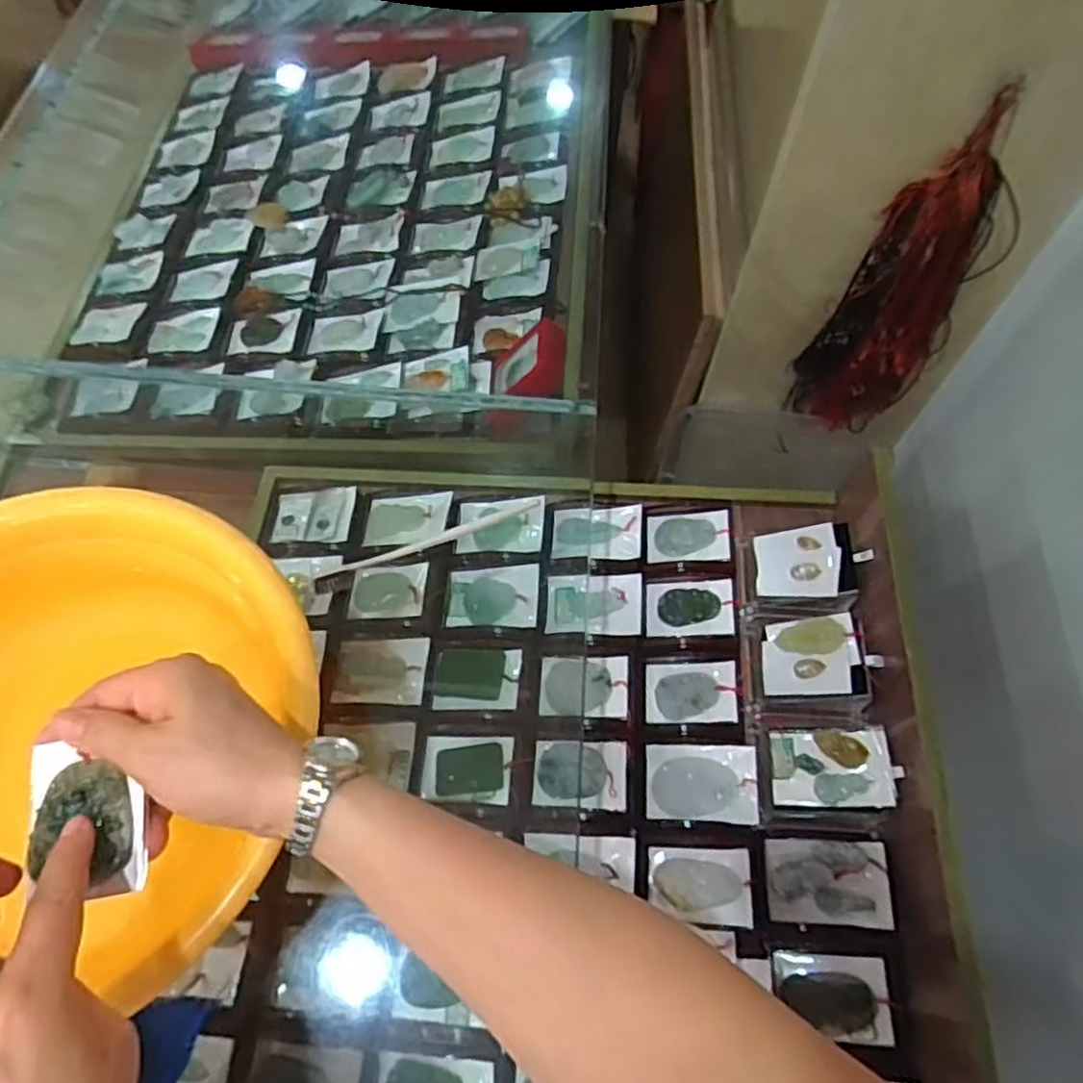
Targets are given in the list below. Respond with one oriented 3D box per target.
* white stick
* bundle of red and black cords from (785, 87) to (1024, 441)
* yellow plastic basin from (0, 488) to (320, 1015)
[{"bbox_3d":[-0.079,-0.001,0.540,0.165,0.012,0.012,-21,65,-13],"label":"white stick"},{"bbox_3d":[0.417,-0.273,0.894,0.134,0.441,0.070,38,67,16],"label":"bundle of red and black cords"},{"bbox_3d":[-0.265,0.107,0.421,0.285,0.089,0.254,-4,63,-4],"label":"yellow plastic basin"}]

